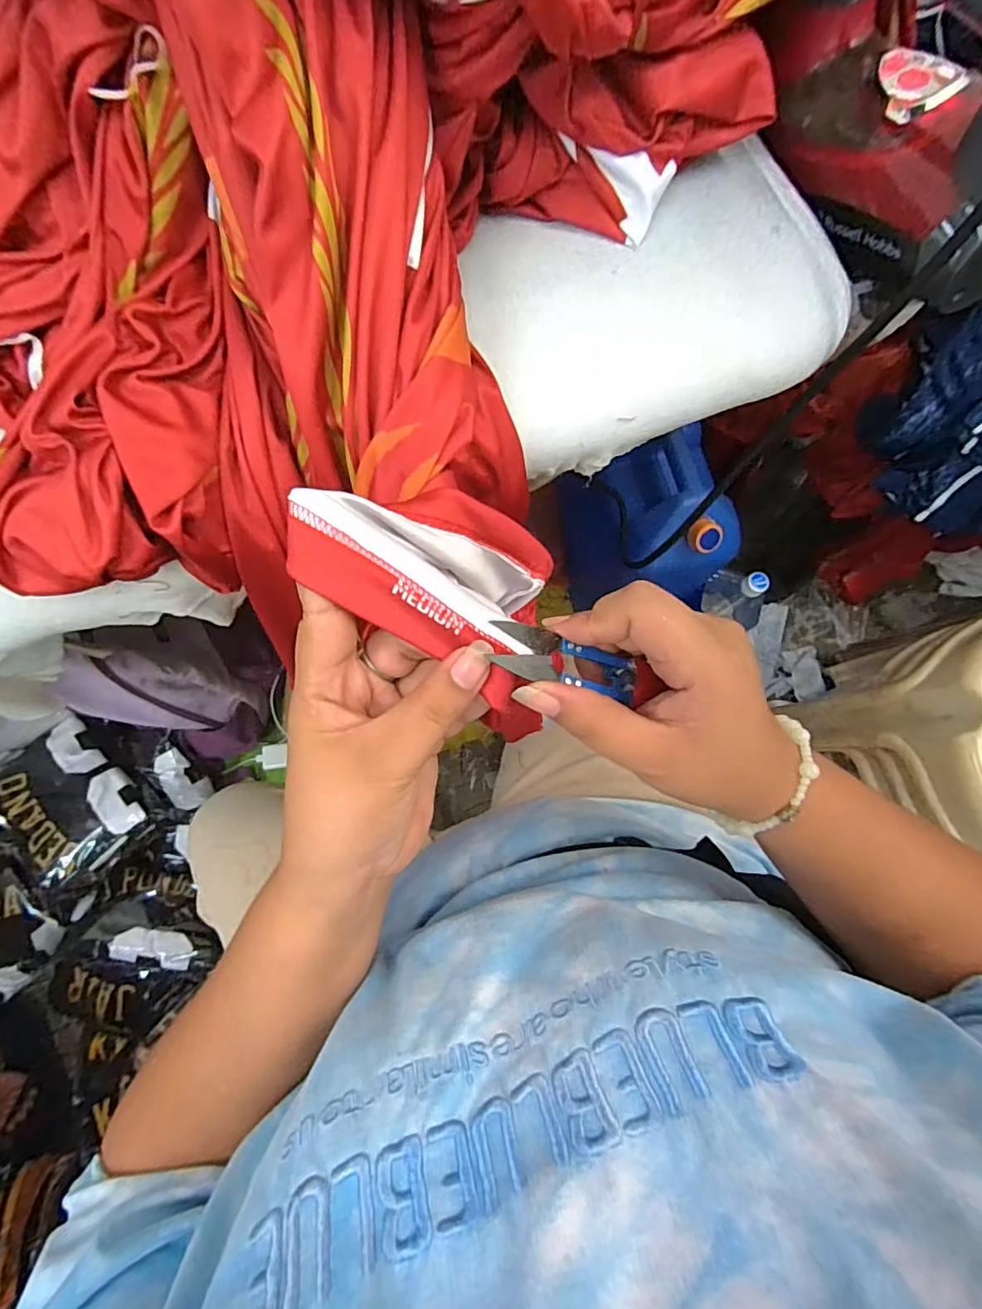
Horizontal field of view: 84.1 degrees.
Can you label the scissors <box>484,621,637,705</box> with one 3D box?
[{"bbox_3d":[0.032,0.003,0.233,0.071,0.009,0.021,16,76,-24],"label":"scissors"}]

